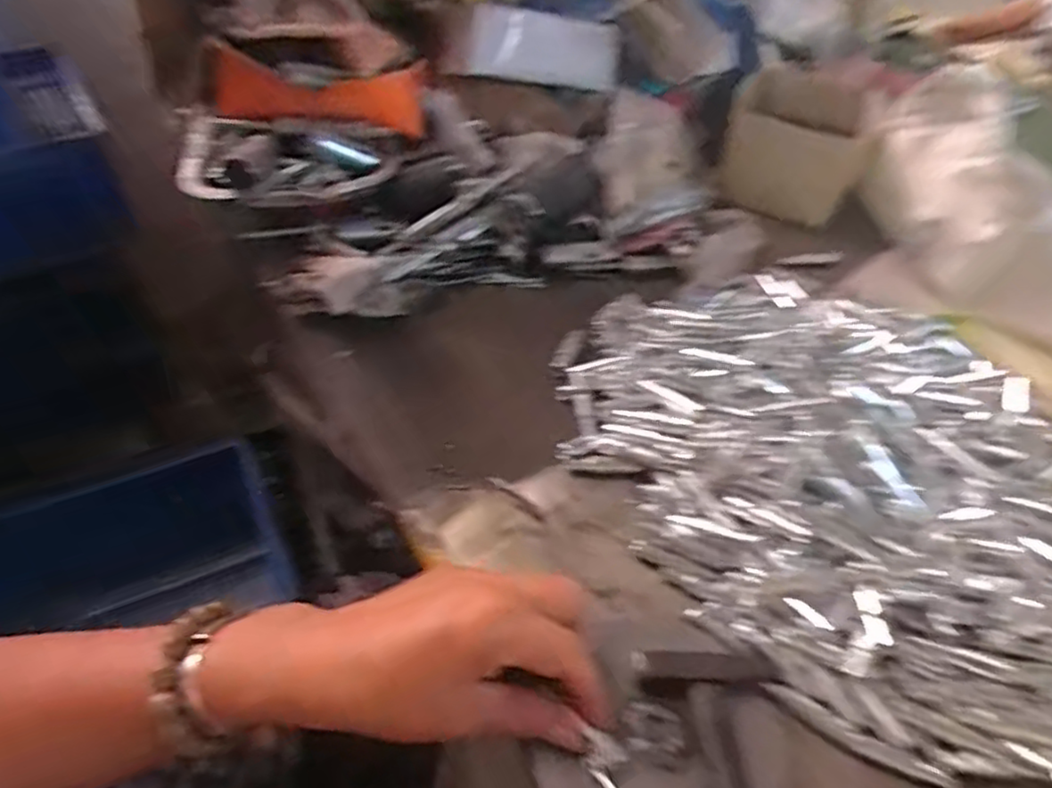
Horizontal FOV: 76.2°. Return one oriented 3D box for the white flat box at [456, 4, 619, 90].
[{"bbox_3d":[0.015,-0.355,0.691,0.165,0.062,0.018,0,29,-15],"label":"white flat box"}]

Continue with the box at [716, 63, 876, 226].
[{"bbox_3d":[0.311,-0.295,0.786,0.144,0.104,0.136,18,47,11],"label":"box"}]

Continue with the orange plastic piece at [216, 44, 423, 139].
[{"bbox_3d":[-0.189,-0.277,0.618,0.187,0.056,0.063,-6,48,-12],"label":"orange plastic piece"}]

